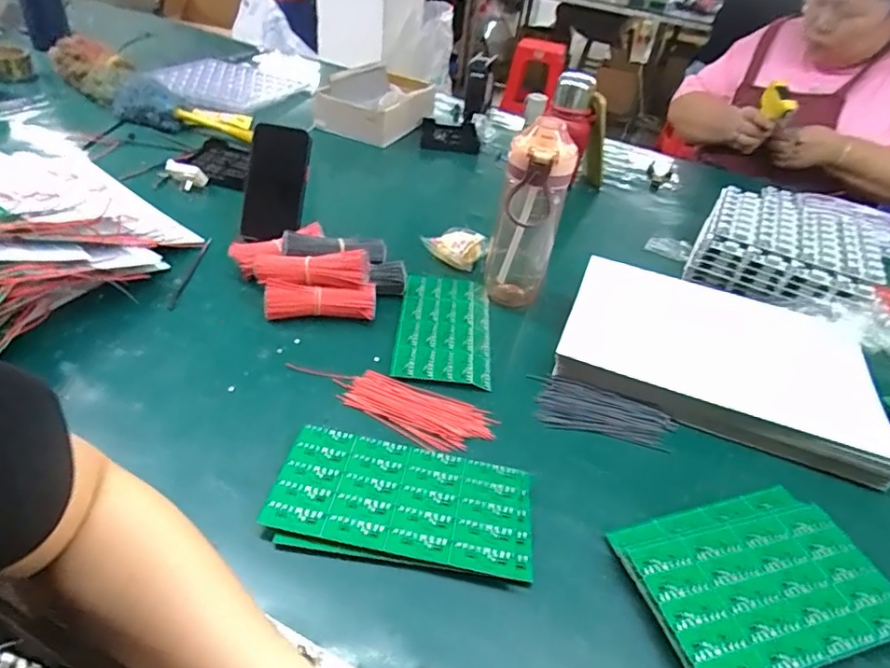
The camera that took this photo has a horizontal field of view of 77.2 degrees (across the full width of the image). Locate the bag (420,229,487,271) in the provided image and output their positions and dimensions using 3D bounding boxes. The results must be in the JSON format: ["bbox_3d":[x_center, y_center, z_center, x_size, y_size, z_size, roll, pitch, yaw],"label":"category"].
[{"bbox_3d":[0.014,-0.122,0.759,0.075,0.030,0.048,20,40,16],"label":"bag"}]

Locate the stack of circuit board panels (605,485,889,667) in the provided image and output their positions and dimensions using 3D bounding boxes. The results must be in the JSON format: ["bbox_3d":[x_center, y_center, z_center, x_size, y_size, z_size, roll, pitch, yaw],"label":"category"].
[{"bbox_3d":[0.238,0.185,0.426,0.192,0.017,0.131,-8,40,-17],"label":"stack of circuit board panels"}]

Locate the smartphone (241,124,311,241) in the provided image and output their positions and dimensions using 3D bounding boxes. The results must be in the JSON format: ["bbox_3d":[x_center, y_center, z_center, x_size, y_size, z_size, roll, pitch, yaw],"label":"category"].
[{"bbox_3d":[-0.220,-0.191,0.724,0.073,0.146,0.013,11,22,-7],"label":"smartphone"}]

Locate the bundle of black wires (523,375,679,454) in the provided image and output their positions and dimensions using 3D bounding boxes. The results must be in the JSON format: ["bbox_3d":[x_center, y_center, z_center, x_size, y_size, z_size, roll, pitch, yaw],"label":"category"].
[{"bbox_3d":[0.159,0.081,0.561,0.139,0.014,0.062,13,39,8],"label":"bundle of black wires"}]

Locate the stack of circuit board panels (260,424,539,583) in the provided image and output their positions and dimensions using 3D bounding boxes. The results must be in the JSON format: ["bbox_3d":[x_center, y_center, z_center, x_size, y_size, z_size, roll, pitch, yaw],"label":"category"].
[{"bbox_3d":[-0.032,0.132,0.447,0.203,0.012,0.105,8,38,2],"label":"stack of circuit board panels"}]

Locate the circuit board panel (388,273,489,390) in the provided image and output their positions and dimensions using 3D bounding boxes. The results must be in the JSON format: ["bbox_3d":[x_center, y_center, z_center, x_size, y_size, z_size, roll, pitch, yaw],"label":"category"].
[{"bbox_3d":[0.000,-0.012,0.644,0.103,0.009,0.189,6,38,-1],"label":"circuit board panel"}]

